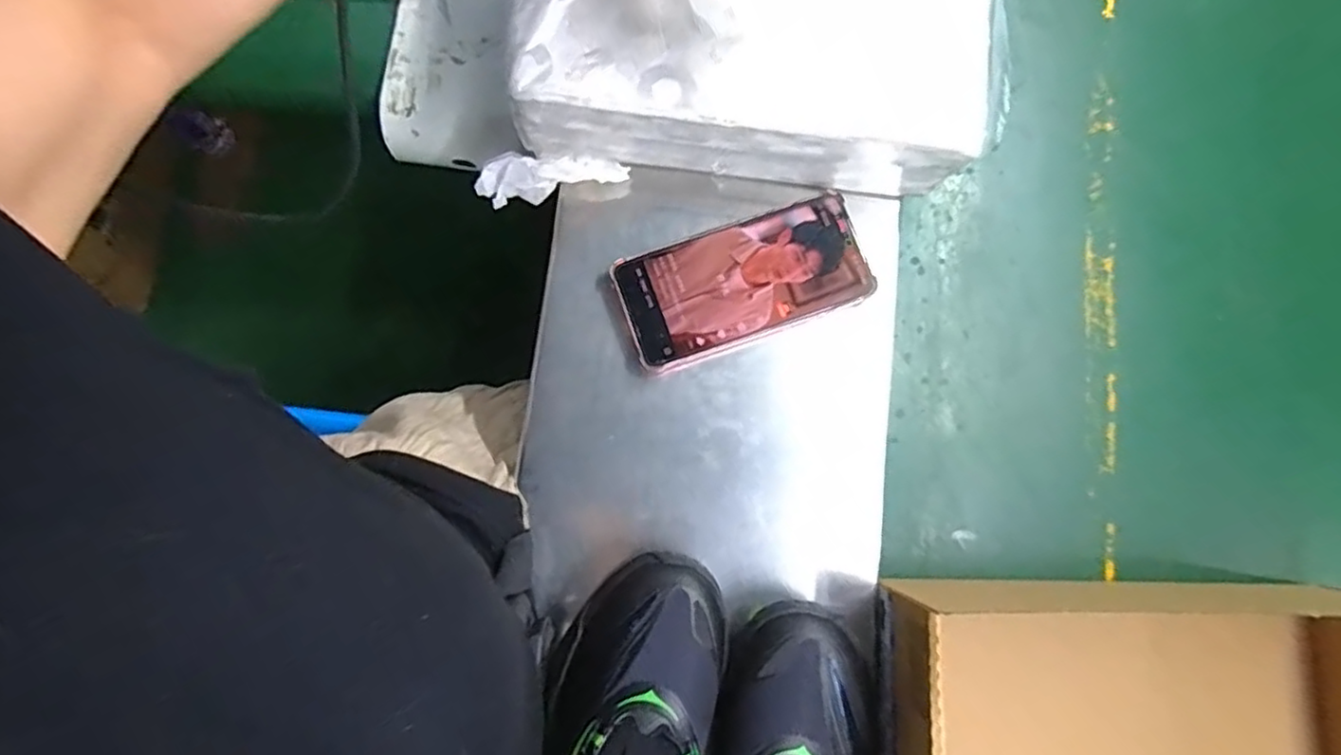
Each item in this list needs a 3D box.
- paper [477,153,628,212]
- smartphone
[{"bbox_3d":[-0.085,-0.140,0.463,0.108,0.042,0.020,-4,79,14],"label":"paper"},{"bbox_3d":[0.049,-0.064,0.436,0.162,0.006,0.077,-19,80,-4],"label":"smartphone"}]

